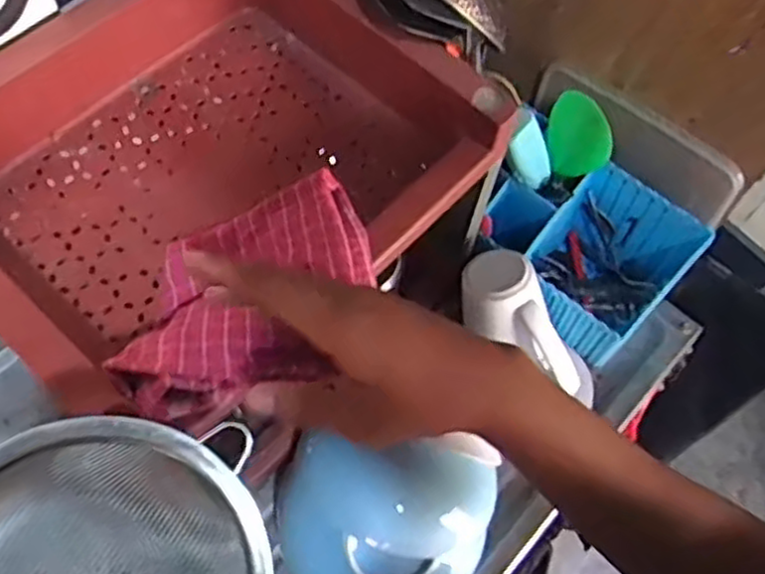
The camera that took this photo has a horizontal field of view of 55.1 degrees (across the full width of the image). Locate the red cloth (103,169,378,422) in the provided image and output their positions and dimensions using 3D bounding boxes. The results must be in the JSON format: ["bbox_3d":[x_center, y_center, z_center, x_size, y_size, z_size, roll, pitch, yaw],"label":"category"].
[{"bbox_3d":[-0.088,0.006,0.475,0.164,0.057,0.141,-15,65,-10],"label":"red cloth"}]

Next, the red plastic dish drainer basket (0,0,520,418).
[{"bbox_3d":[-0.132,-0.093,0.531,0.291,0.085,0.346,39,68,16],"label":"red plastic dish drainer basket"}]

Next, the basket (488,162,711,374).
[{"bbox_3d":[0.180,-0.027,0.691,0.170,0.149,0.124,42,69,17],"label":"basket"}]

